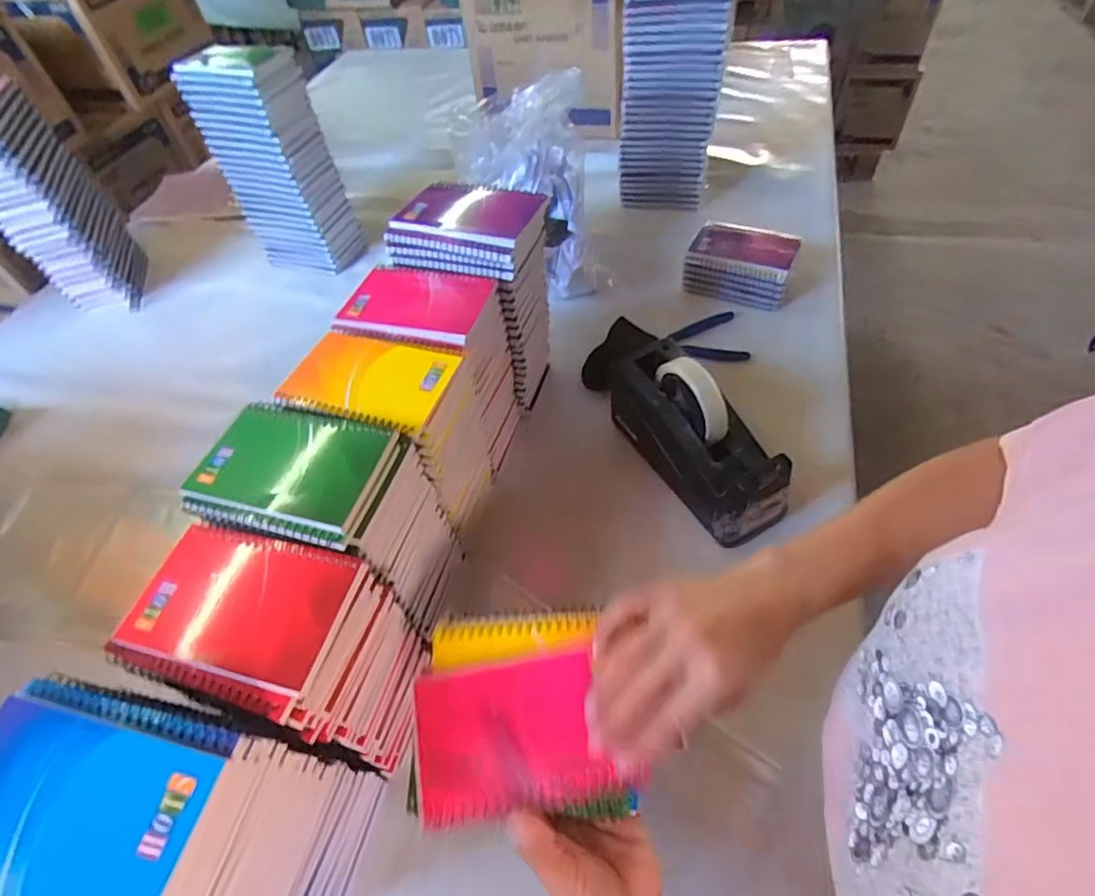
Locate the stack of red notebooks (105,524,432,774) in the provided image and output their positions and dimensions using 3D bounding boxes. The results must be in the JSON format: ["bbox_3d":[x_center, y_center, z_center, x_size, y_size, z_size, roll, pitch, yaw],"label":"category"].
[{"bbox_3d":[-0.181,0.141,0.401,0.133,0.157,0.101,11,54,14],"label":"stack of red notebooks"}]

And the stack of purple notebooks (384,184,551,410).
[{"bbox_3d":[-0.068,-0.159,0.618,0.130,0.224,0.104,16,56,18],"label":"stack of purple notebooks"}]

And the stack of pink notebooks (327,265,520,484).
[{"bbox_3d":[-0.110,-0.074,0.580,0.141,0.193,0.102,13,55,16],"label":"stack of pink notebooks"}]

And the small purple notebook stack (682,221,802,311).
[{"bbox_3d":[0.262,-0.251,0.760,0.132,0.063,0.102,19,56,19],"label":"small purple notebook stack"}]

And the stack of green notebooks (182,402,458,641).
[{"bbox_3d":[-0.177,0.058,0.454,0.157,0.170,0.099,11,54,14],"label":"stack of green notebooks"}]

